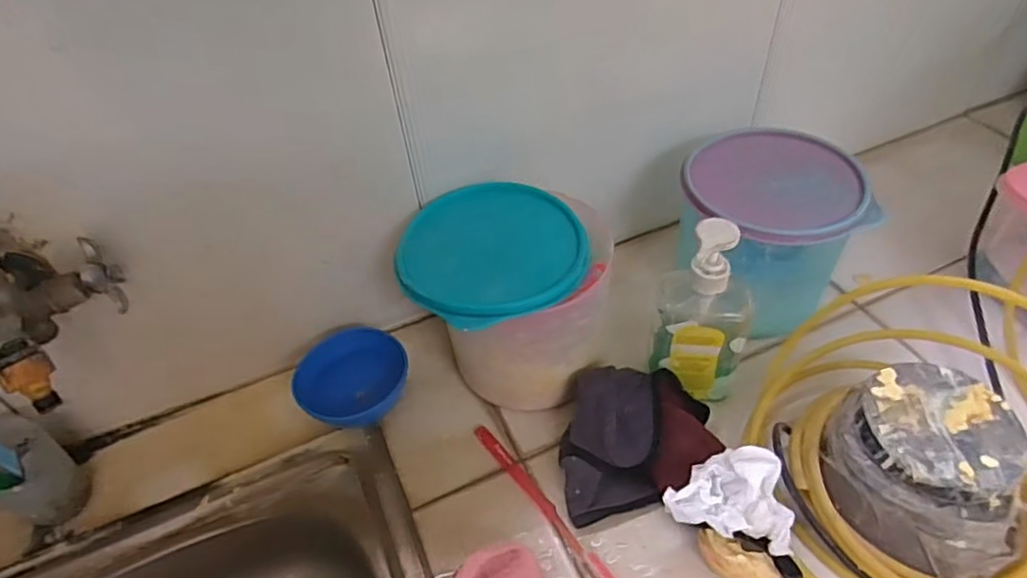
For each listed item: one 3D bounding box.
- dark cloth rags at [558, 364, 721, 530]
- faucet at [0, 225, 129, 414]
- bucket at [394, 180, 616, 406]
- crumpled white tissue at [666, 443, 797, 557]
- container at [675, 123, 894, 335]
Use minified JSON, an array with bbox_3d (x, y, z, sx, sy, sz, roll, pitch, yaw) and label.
[{"bbox_3d":[0.107,0.128,0.542,0.136,0.055,0.119,-8,47,-2],"label":"dark cloth rags"},{"bbox_3d":[-0.345,0.002,0.447,0.096,0.102,0.101,32,59,29],"label":"faucet"},{"bbox_3d":[-0.001,0.008,0.587,0.173,0.151,0.160,-3,47,3],"label":"bucket"},{"bbox_3d":[0.172,0.154,0.483,0.092,0.031,0.077,11,49,15],"label":"crumpled white tissue"},{"bbox_3d":[0.252,-0.059,0.622,0.151,0.135,0.145,-3,47,3],"label":"container"}]

